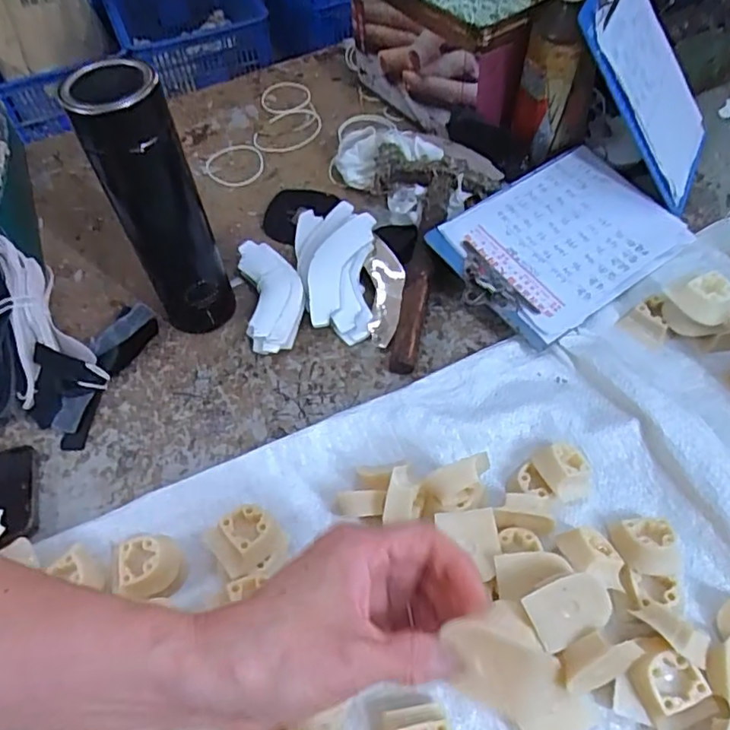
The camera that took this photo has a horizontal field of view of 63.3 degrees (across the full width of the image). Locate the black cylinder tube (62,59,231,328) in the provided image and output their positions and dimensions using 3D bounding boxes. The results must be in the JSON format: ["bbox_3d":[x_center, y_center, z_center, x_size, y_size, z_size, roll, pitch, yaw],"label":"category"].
[{"bbox_3d":[-0.160,-0.119,0.470,0.063,0.226,0.066,-22,56,-11],"label":"black cylinder tube"}]

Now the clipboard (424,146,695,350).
[{"bbox_3d":[0.187,-0.122,0.554,0.226,0.020,0.150,-35,71,-23],"label":"clipboard"}]

